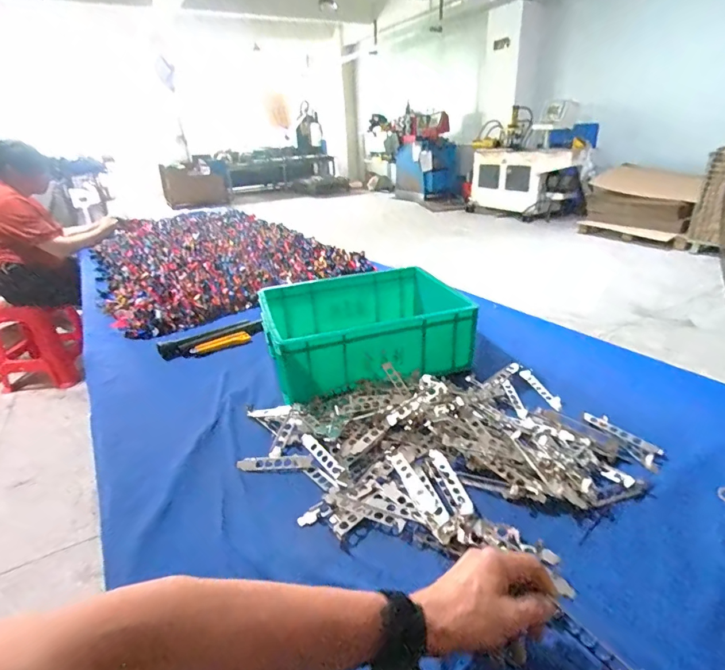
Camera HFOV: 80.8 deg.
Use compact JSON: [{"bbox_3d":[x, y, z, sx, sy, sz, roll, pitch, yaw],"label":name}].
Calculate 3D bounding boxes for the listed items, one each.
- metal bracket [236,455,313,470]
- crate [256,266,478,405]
[{"bbox_3d":[-0.137,0.200,0.666,0.117,0.011,0.026,-3,26,1],"label":"metal bracket"},{"bbox_3d":[-0.002,-0.026,0.948,0.396,0.132,0.312,-10,27,-14],"label":"crate"}]

